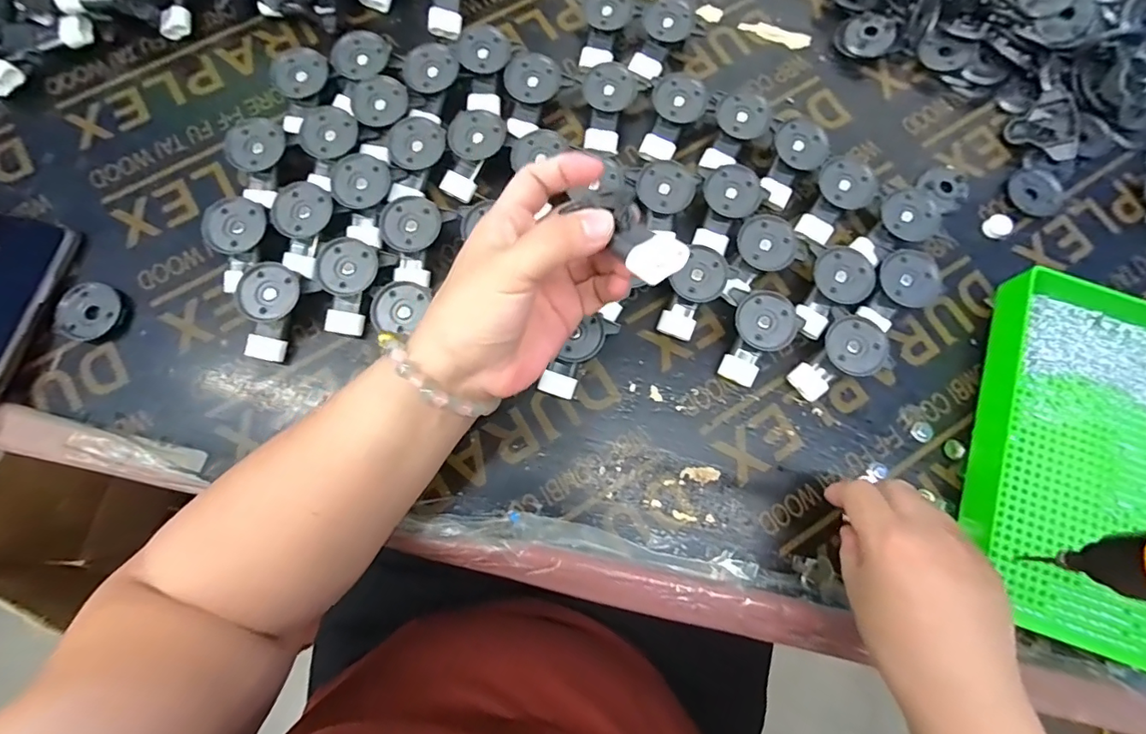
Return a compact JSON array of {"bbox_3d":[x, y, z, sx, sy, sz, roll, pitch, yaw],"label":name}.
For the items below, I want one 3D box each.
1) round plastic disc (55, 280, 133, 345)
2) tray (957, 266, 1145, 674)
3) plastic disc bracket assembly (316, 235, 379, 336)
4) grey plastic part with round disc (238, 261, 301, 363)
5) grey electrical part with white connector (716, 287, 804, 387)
[{"bbox_3d":[-0.349,-0.039,0.368,0.045,0.014,0.043,0,78,-1],"label":"round plastic disc"},{"bbox_3d":[0.365,0.061,0.353,0.163,0.038,0.260,18,78,3],"label":"tray"},{"bbox_3d":[-0.166,-0.059,0.368,0.043,0.026,0.065,21,78,3],"label":"plastic disc bracket assembly"},{"bbox_3d":[-0.220,-0.039,0.362,0.038,0.027,0.065,16,78,2],"label":"grey plastic part with round disc"},{"bbox_3d":[0.134,-0.020,0.370,0.052,0.029,0.064,22,78,4],"label":"grey electrical part with white connector"}]

